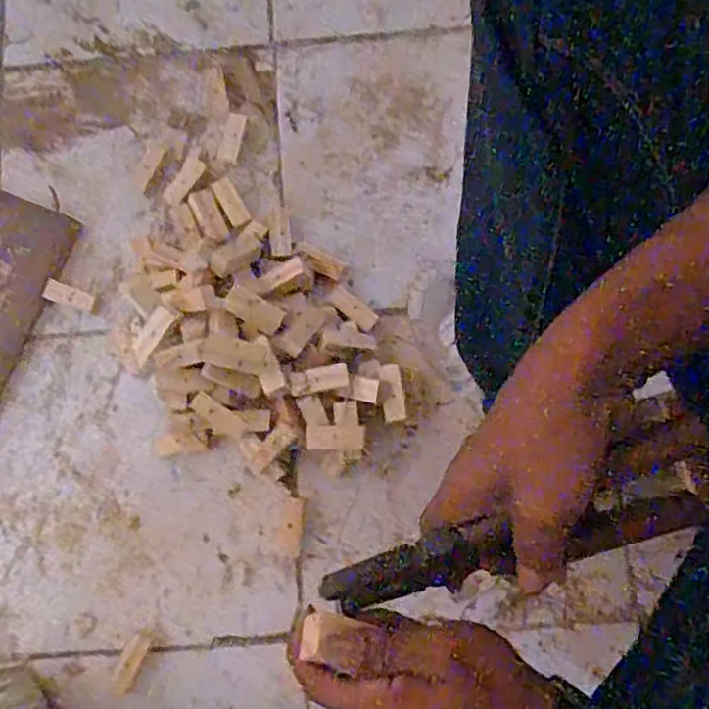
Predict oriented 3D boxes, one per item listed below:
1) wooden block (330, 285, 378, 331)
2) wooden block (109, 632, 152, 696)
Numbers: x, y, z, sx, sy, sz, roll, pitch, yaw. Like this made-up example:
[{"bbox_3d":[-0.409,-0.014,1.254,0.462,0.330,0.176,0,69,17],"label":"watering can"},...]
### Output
[{"bbox_3d":[-0.001,-0.045,0.624,0.051,0.013,0.022,39,82,8],"label":"wooden block"},{"bbox_3d":[-0.203,0.278,0.577,0.020,0.004,0.054,23,81,6],"label":"wooden block"}]

